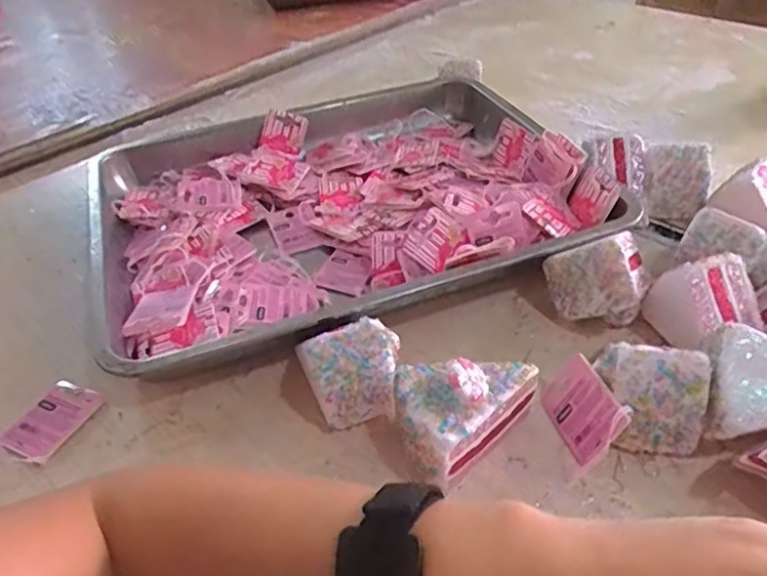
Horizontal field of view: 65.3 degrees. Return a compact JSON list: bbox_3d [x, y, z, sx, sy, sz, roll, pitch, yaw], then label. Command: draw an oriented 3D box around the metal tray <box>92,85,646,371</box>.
[{"bbox_3d":[-0.050,-0.096,0.579,0.431,0.054,0.393,-13,41,-11],"label":"metal tray"}]

